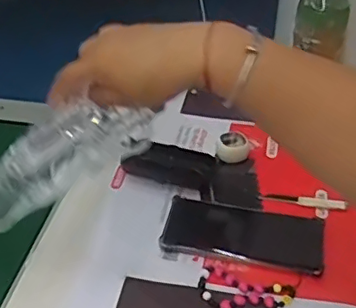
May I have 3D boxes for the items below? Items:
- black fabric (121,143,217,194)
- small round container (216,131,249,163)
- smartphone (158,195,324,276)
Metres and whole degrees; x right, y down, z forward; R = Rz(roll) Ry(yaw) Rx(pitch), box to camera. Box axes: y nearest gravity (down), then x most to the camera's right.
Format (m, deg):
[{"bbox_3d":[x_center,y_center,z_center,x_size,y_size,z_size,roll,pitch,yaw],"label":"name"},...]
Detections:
[{"bbox_3d":[-0.009,0.012,0.681,0.102,0.030,0.044,10,38,11],"label":"black fabric"},{"bbox_3d":[0.067,-0.011,0.711,0.037,0.024,0.036,3,37,2],"label":"small round container"},{"bbox_3d":[0.069,0.079,0.603,0.163,0.014,0.078,9,38,11],"label":"smartphone"}]

